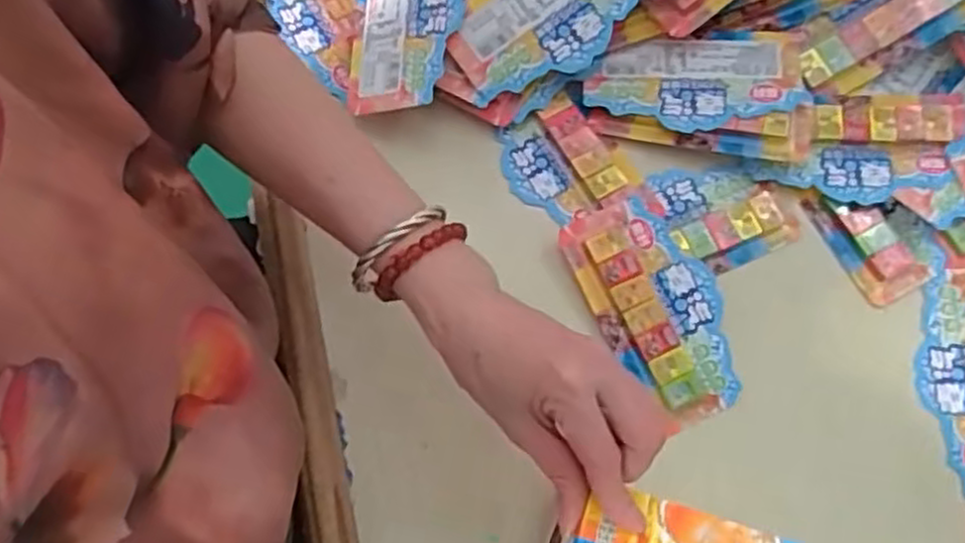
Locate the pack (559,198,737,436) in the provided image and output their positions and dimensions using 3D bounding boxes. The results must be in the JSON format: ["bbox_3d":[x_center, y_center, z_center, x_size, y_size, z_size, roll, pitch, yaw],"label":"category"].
[{"bbox_3d":[0.111,0.022,0.481,0.075,0.019,0.149,-21,75,-8],"label":"pack"}]

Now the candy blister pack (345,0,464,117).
[{"bbox_3d":[-0.053,-0.180,0.521,0.076,0.008,0.149,-5,71,17],"label":"candy blister pack"}]

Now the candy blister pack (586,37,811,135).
[{"bbox_3d":[0.147,-0.130,0.523,0.144,0.021,0.069,-7,73,-5],"label":"candy blister pack"}]

